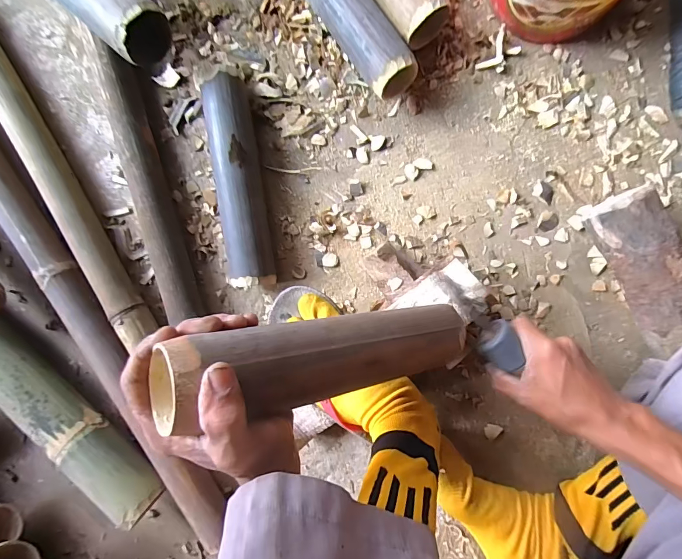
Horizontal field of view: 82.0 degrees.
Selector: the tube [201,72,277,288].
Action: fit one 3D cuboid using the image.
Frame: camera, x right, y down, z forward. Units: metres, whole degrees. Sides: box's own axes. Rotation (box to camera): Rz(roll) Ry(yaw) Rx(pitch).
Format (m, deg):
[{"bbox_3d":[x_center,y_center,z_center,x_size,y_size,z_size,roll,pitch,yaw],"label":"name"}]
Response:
[{"bbox_3d":[-0.125,-0.117,0.496,0.056,0.058,0.253,-7,92,9],"label":"tube"}]

